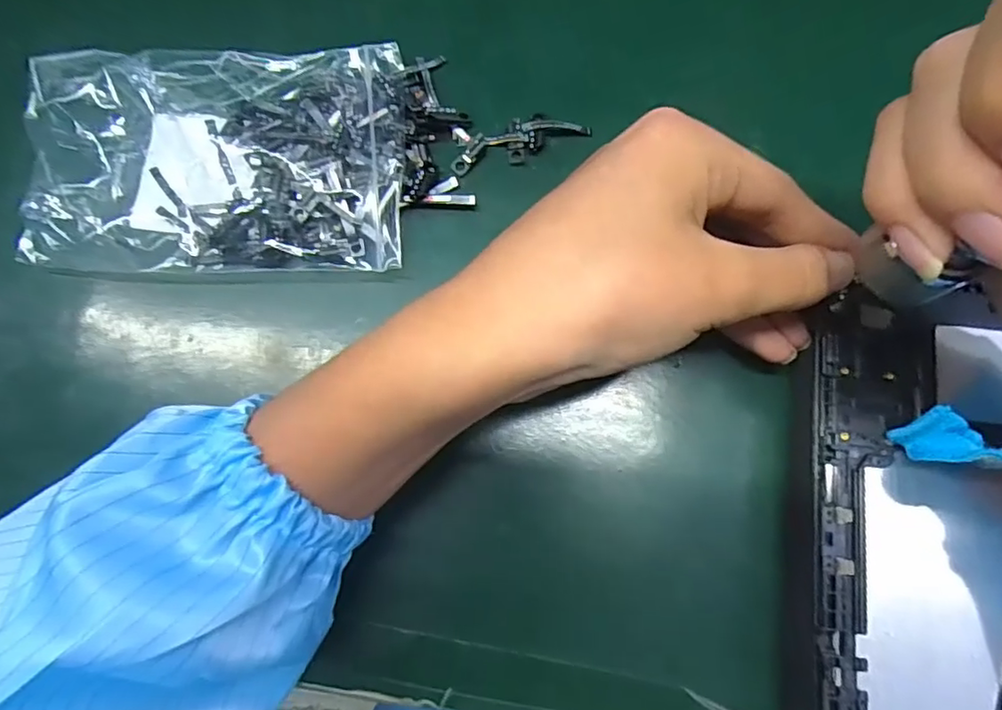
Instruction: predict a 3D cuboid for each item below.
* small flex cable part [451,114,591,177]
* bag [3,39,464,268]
[{"bbox_3d":[0.007,-0.085,0.230,0.055,0.004,0.016,-25,79,-4],"label":"small flex cable part"},{"bbox_3d":[-0.096,-0.074,0.216,0.154,0.023,0.088,-8,79,0],"label":"bag"}]

